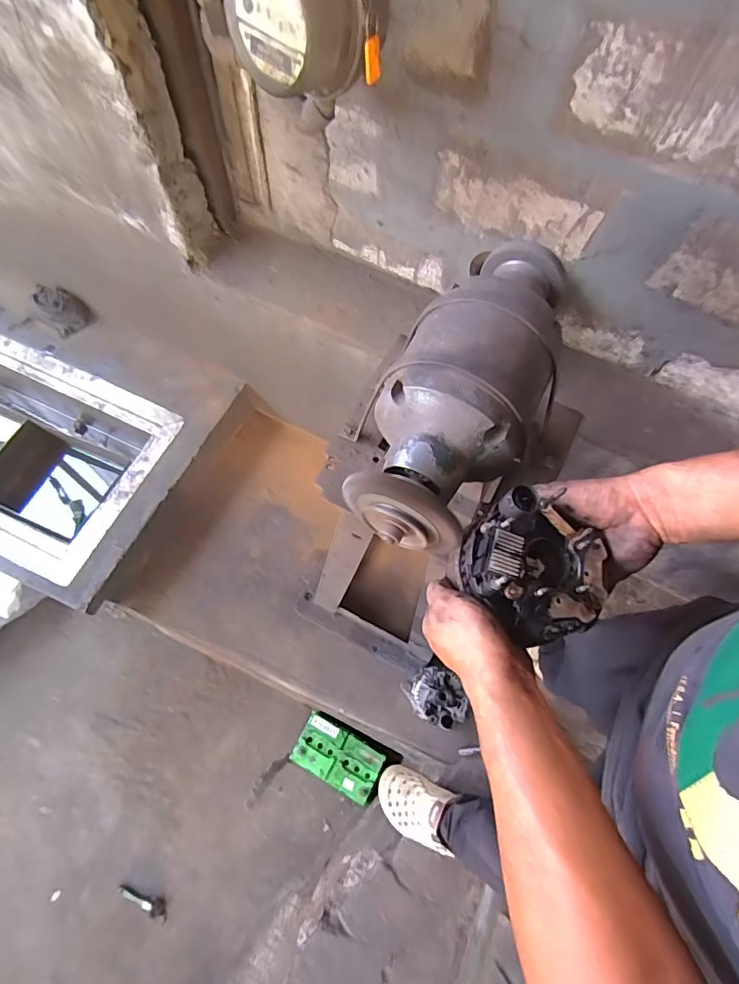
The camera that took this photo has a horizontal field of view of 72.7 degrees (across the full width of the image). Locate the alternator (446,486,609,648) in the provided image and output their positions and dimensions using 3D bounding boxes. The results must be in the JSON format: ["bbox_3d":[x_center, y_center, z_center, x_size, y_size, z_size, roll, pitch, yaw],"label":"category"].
[{"bbox_3d":[0.151,0.065,0.458,0.120,0.064,0.127,1,65,-3],"label":"alternator"}]

